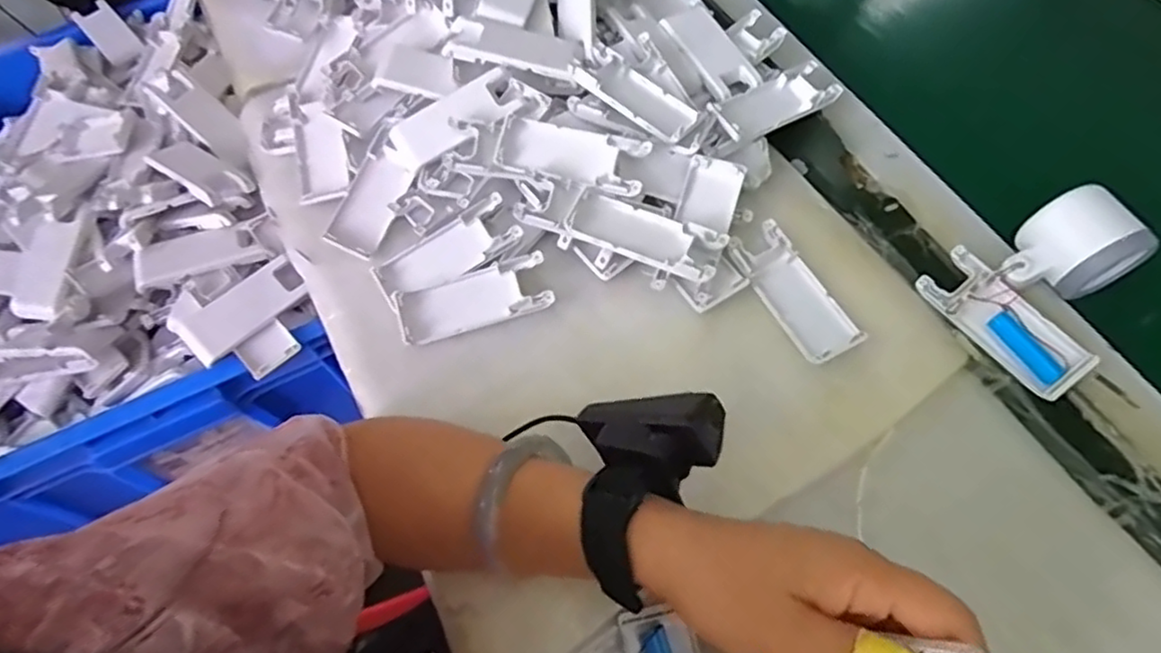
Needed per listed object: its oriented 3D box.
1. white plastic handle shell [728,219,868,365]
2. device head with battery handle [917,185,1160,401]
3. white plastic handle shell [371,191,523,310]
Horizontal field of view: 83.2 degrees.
[{"bbox_3d":[0.143,-0.023,0.436,0.041,0.013,0.102,-27,63,-10],"label":"white plastic handle shell"},{"bbox_3d":[0.299,-0.030,0.412,0.108,0.050,0.101,-35,64,-14],"label":"device head with battery handle"},{"bbox_3d":[-0.095,-0.052,0.464,0.102,0.018,0.041,-30,63,-12],"label":"white plastic handle shell"}]

